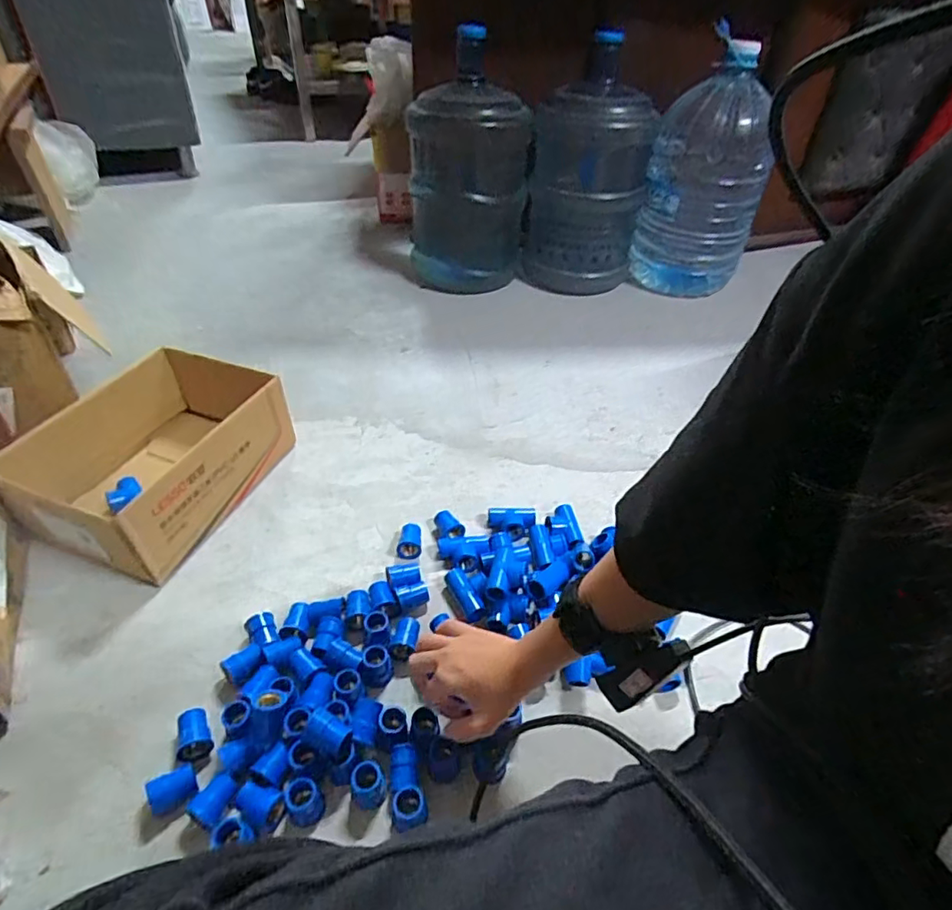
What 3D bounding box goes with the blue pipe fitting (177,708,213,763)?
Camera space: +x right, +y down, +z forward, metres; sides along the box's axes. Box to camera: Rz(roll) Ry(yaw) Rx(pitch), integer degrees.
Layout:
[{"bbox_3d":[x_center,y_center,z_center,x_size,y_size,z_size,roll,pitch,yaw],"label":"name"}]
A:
[{"bbox_3d":[-0.268,0.267,0.539,0.029,0.031,0.041,-11,41,-16],"label":"blue pipe fitting"}]

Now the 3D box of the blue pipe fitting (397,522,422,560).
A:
[{"bbox_3d":[-0.085,0.113,0.723,0.030,0.036,0.034,-1,40,-4],"label":"blue pipe fitting"}]

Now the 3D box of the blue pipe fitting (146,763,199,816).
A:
[{"bbox_3d":[-0.270,0.302,0.506,0.040,0.026,0.029,-17,44,-23],"label":"blue pipe fitting"}]

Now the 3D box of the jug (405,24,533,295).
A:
[{"bbox_3d":[-0.016,-0.593,1.230,0.251,0.453,0.283,-1,40,-4],"label":"jug"}]

